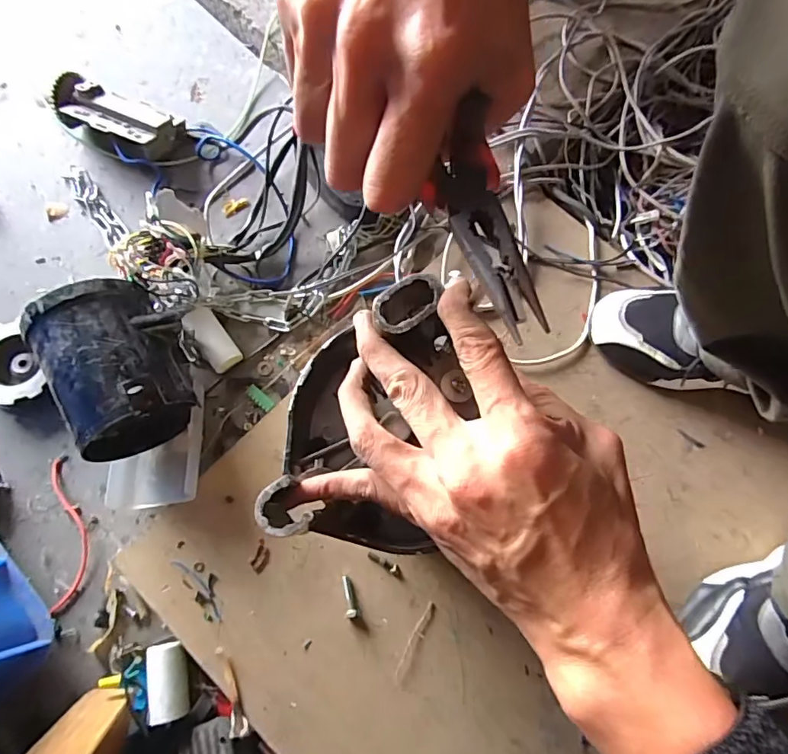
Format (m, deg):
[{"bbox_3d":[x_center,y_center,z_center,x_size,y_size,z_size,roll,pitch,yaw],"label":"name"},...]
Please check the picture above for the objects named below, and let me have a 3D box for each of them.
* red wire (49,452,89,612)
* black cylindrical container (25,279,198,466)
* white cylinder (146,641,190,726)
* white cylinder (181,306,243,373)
[{"bbox_3d":[-0.309,0.144,0.477,0.031,0.006,0.142,-11,72,-7],"label":"red wire"},{"bbox_3d":[-0.244,-0.005,0.464,0.112,0.118,0.133,-27,75,-11],"label":"black cylindrical container"},{"bbox_3d":[-0.192,0.258,0.425,0.028,0.024,0.058,-16,73,-9],"label":"white cylinder"},{"bbox_3d":[-0.191,-0.040,0.529,0.032,0.038,0.070,-35,77,-14],"label":"white cylinder"}]

